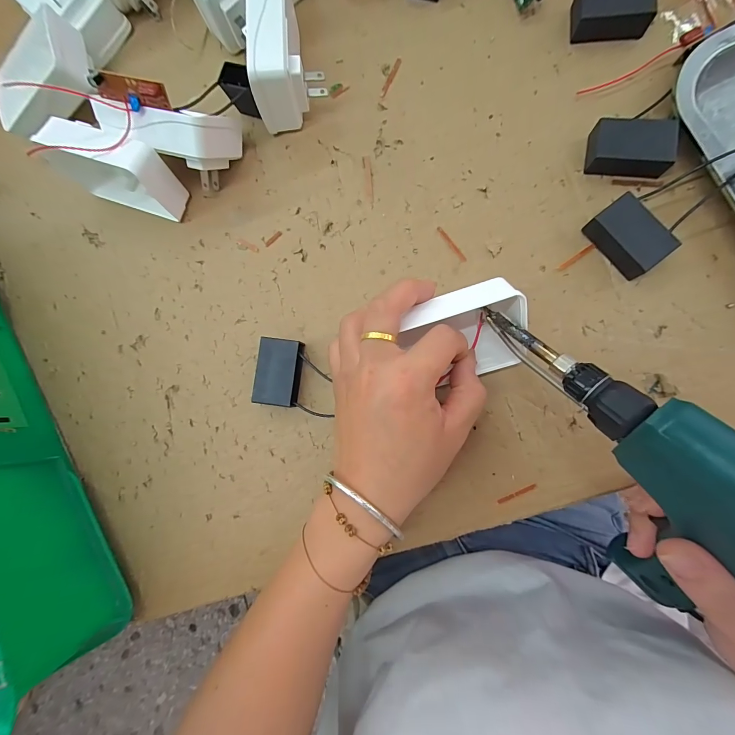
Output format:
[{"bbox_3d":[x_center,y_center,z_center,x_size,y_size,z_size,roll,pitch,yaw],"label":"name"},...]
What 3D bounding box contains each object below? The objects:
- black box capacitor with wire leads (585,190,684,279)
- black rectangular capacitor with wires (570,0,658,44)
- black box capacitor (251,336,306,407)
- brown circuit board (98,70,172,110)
[{"bbox_3d":[0.171,-0.085,0.223,0.032,0.018,0.047,-40,82,3],"label":"black box capacitor with wire leads"},{"bbox_3d":[0.171,-0.250,0.237,0.048,0.016,0.034,3,86,8],"label":"black rectangular capacitor with wires"},{"bbox_3d":[-0.062,0.004,0.246,0.032,0.018,0.047,5,87,8],"label":"black box capacitor"},{"bbox_3d":[-0.150,-0.177,0.220,0.042,0.023,0.013,16,88,8],"label":"brown circuit board"}]

